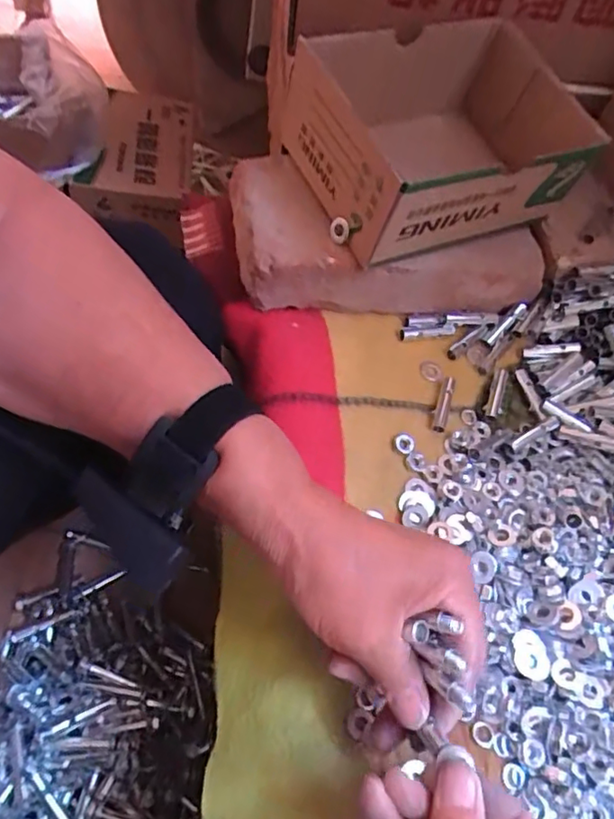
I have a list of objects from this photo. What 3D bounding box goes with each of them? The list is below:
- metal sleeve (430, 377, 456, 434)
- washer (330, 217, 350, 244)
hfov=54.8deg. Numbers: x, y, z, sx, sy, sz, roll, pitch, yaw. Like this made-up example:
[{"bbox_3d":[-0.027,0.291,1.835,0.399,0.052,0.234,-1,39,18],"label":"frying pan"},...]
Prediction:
[{"bbox_3d":[0.097,-0.004,0.422,0.010,0.007,0.047,20,59,0],"label":"metal sleeve"},{"bbox_3d":[0.021,-0.120,0.394,0.005,0.016,0.016,-28,88,-40],"label":"washer"}]

